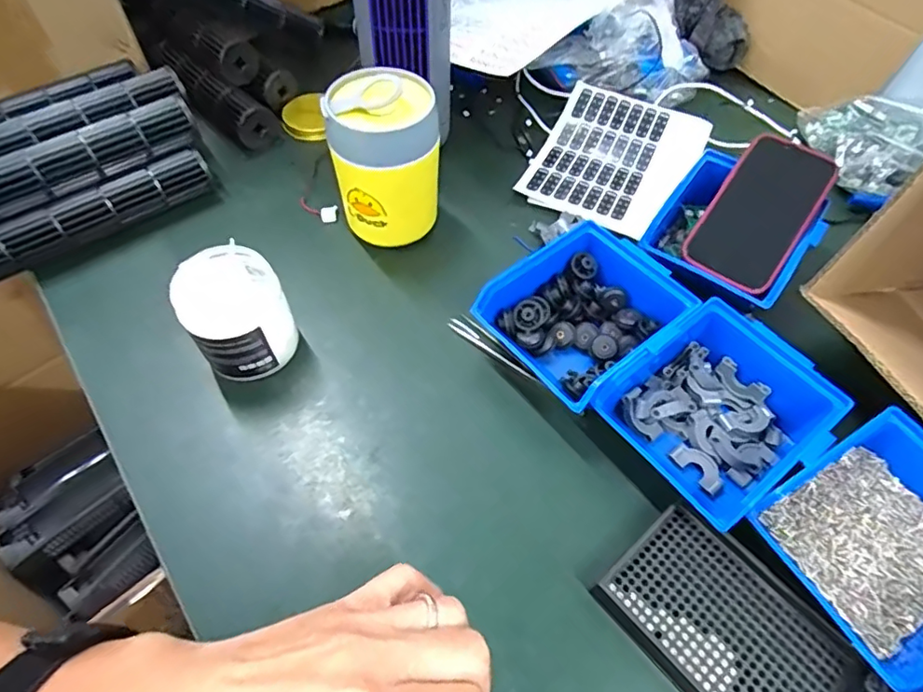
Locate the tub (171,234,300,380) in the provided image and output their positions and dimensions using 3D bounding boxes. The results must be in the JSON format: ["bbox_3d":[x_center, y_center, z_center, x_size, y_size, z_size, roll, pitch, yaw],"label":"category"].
[{"bbox_3d":[-0.170,-0.023,0.424,0.066,0.083,0.069,1,57,-1],"label":"tub"}]

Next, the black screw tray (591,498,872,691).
[{"bbox_3d":[0.162,0.170,0.336,0.097,0.013,0.135,-35,64,-22],"label":"black screw tray"}]

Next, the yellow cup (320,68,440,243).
[{"bbox_3d":[-0.063,-0.156,0.486,0.092,0.136,0.081,-12,57,-6],"label":"yellow cup"}]

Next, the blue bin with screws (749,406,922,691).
[{"bbox_3d":[0.265,0.121,0.340,0.135,0.054,0.120,-28,60,-15],"label":"blue bin with screws"}]

